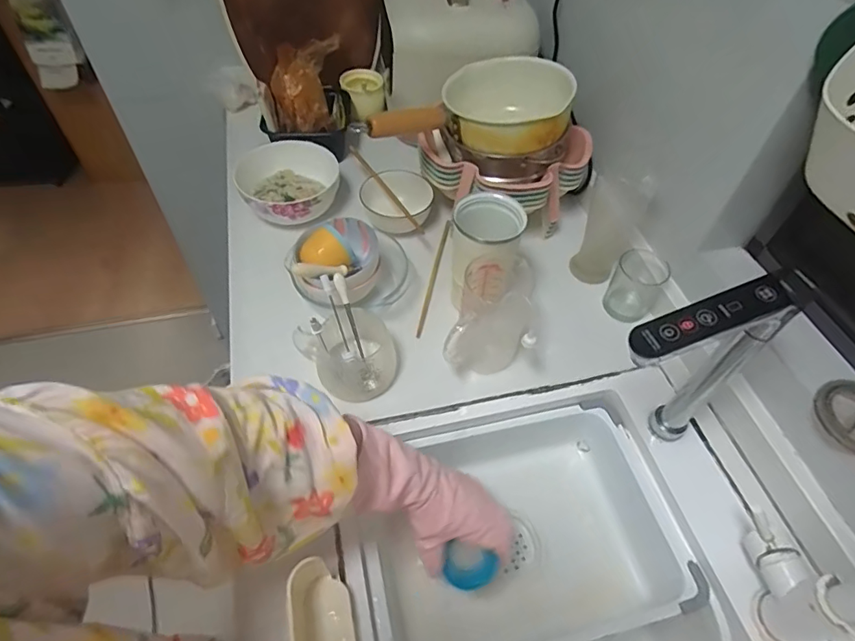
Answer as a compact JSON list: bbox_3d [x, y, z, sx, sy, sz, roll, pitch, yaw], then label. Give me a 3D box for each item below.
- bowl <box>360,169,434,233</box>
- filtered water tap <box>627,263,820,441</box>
[{"bbox_3d":[-0.047,-0.188,0.799,0.107,0.047,0.101,1,52,-2],"label":"bowl"},{"bbox_3d":[0.232,0.066,0.500,0.155,0.266,0.033,-17,54,-15],"label":"filtered water tap"}]

